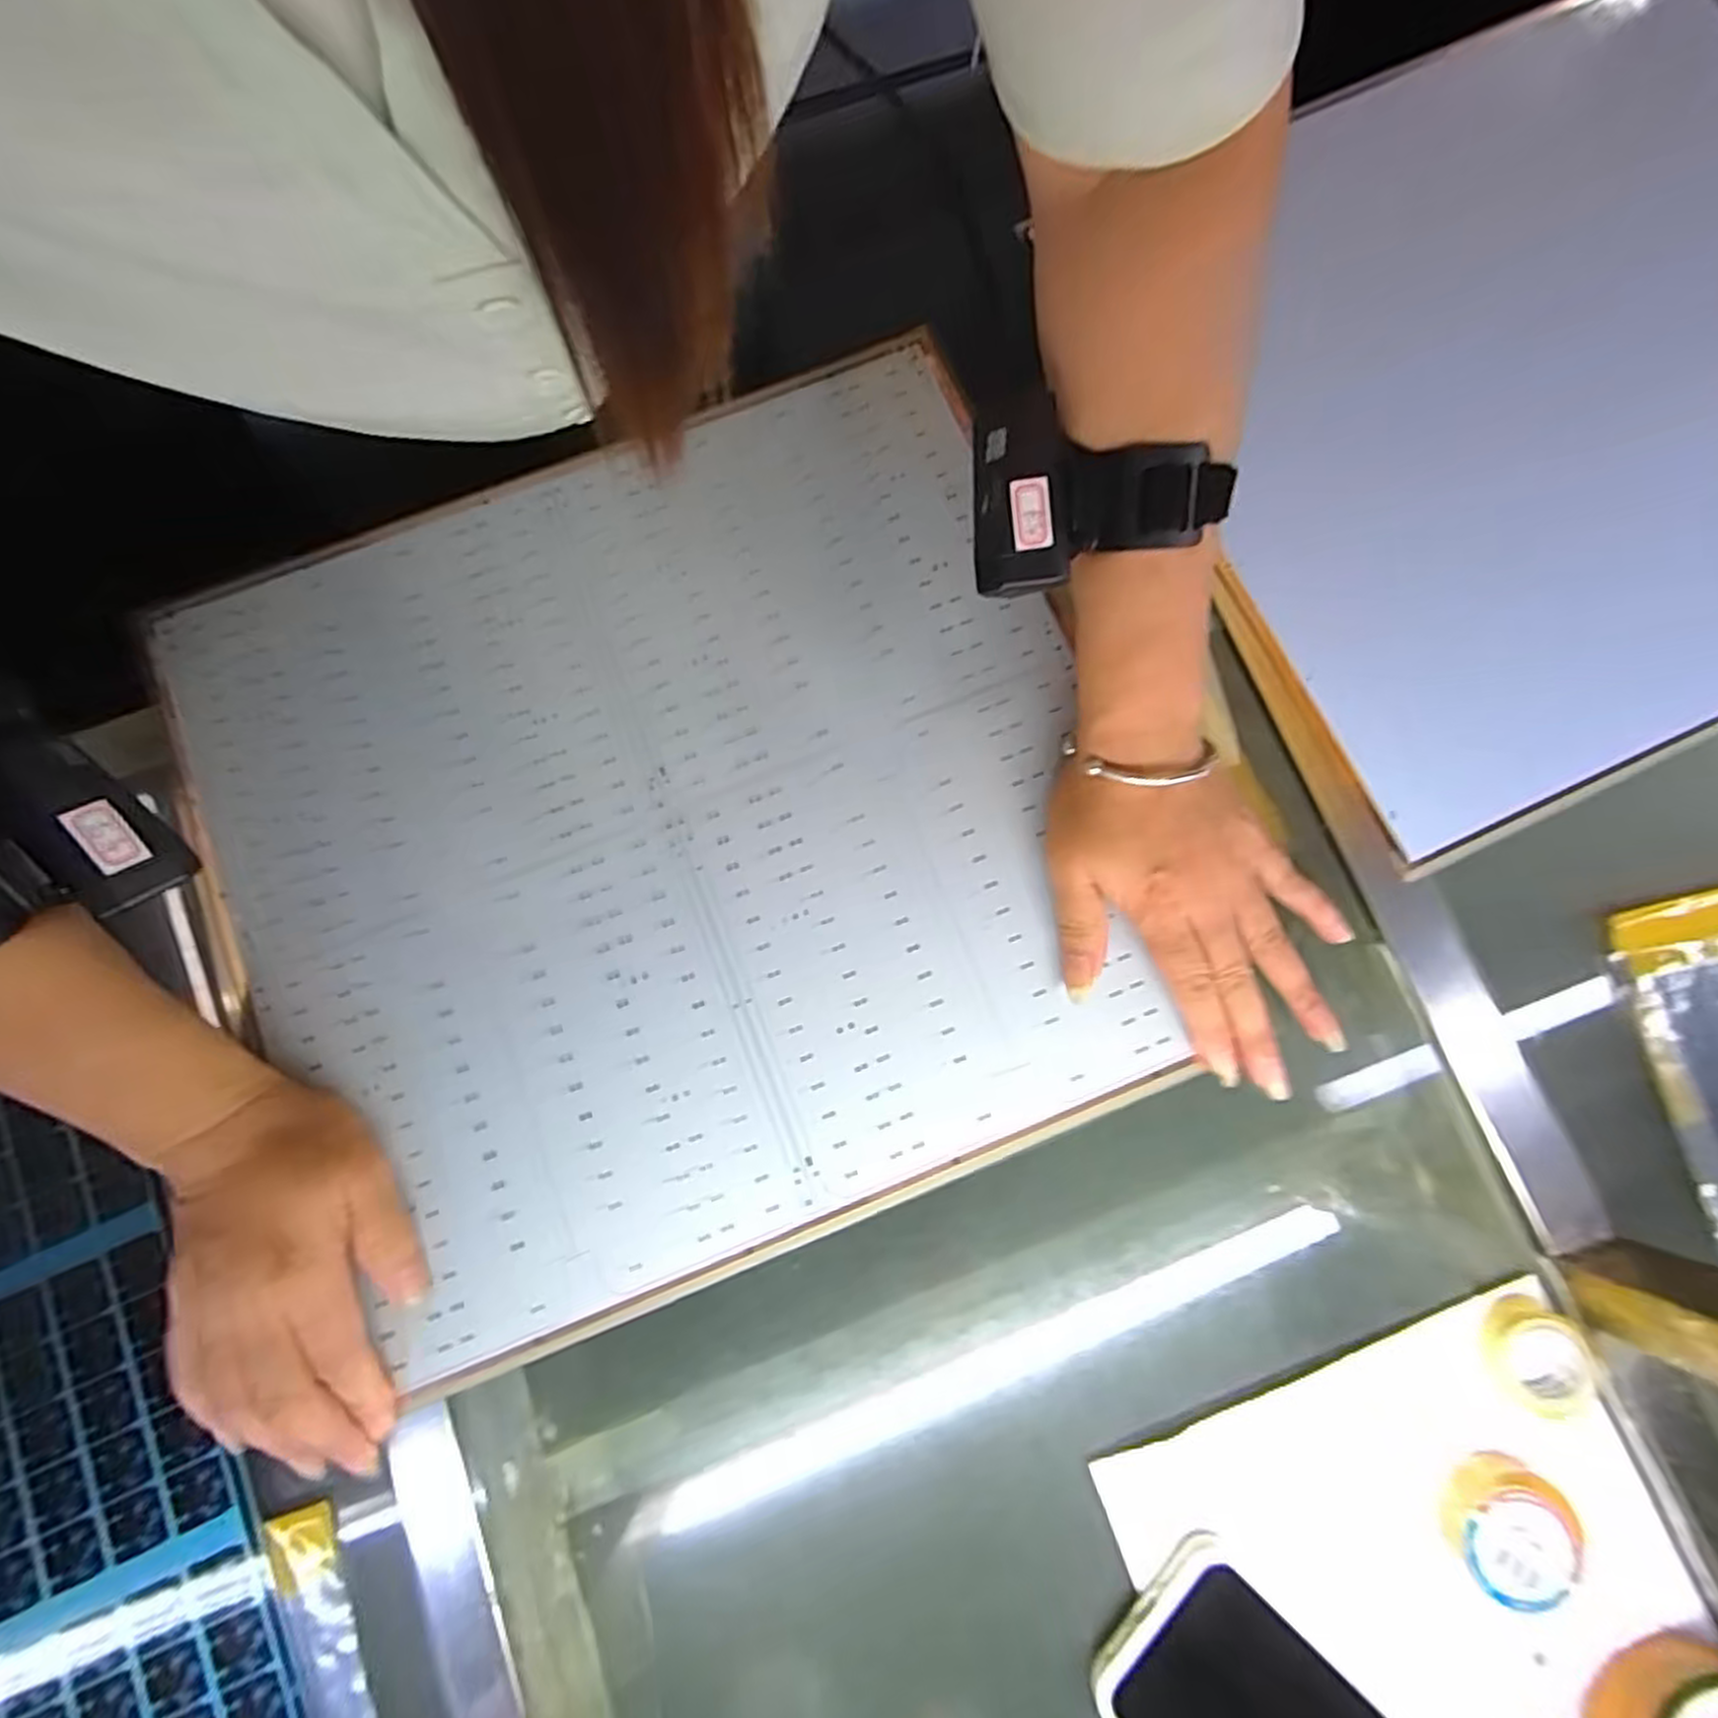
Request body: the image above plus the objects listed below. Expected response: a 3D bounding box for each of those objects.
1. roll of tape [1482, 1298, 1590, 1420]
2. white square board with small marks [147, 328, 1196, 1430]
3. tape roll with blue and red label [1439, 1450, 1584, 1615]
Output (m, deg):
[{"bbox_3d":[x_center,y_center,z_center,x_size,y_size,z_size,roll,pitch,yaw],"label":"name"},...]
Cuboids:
[{"bbox_3d":[0.286,0.209,0.318,0.038,0.014,0.040,0,80,1],"label":"roll of tape"},{"bbox_3d":[-0.097,-0.019,0.378,0.418,0.008,0.410,-22,80,-3],"label":"white square board with small marks"},{"bbox_3d":[0.262,0.271,0.309,0.045,0.015,0.047,0,80,1],"label":"tape roll with blue and red label"}]

